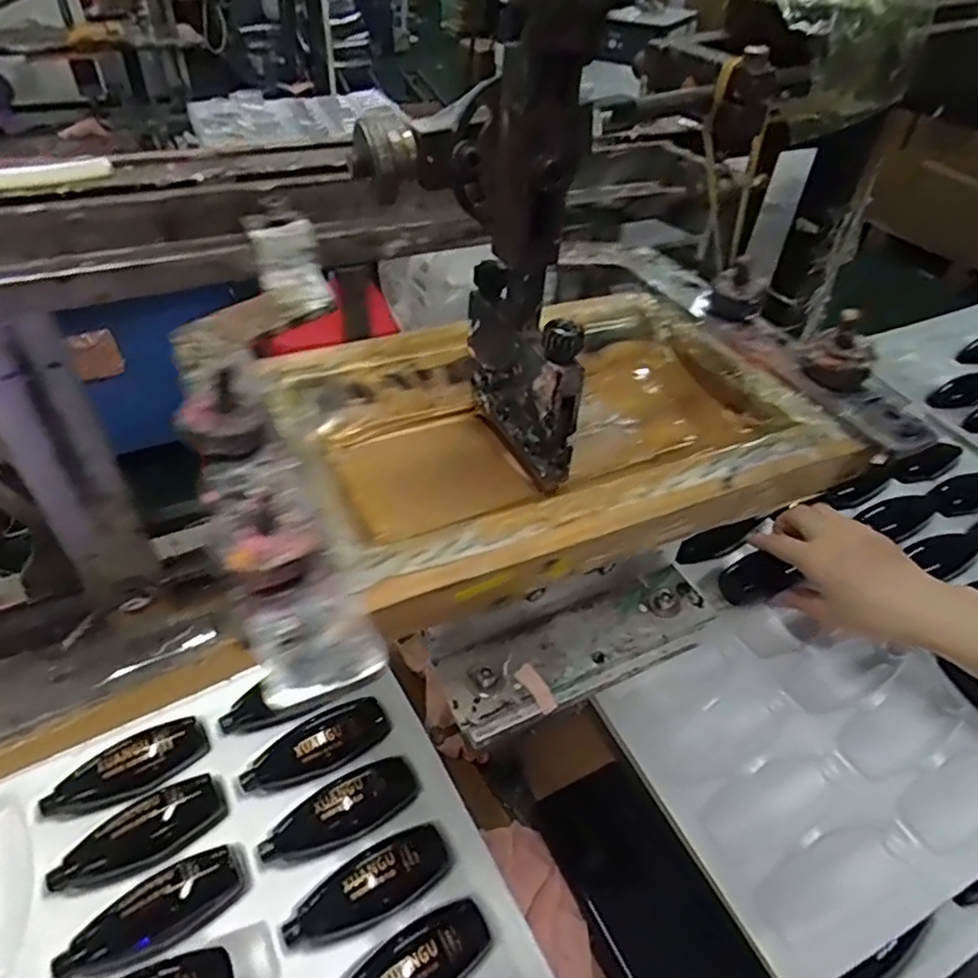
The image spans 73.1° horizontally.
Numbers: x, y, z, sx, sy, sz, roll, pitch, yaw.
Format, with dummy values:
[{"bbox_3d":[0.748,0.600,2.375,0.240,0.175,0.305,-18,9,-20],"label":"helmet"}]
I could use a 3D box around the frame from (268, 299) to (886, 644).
[{"bbox_3d":[0.030,-0.029,0.309,0.232,0.034,0.176,-16,47,-22],"label":"frame"}]

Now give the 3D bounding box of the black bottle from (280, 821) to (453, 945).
[{"bbox_3d":[-0.074,0.234,0.399,0.101,0.026,0.039,-20,49,-25],"label":"black bottle"}]

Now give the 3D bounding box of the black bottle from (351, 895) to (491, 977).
[{"bbox_3d":[-0.047,0.268,0.370,0.100,0.024,0.038,-22,50,-27],"label":"black bottle"}]

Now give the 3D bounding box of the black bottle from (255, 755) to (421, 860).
[{"bbox_3d":[-0.098,0.204,0.429,0.102,0.022,0.037,-14,47,-20],"label":"black bottle"}]

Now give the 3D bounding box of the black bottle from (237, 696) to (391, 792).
[{"bbox_3d":[-0.120,0.177,0.453,0.101,0.022,0.035,-25,48,-9],"label":"black bottle"}]

